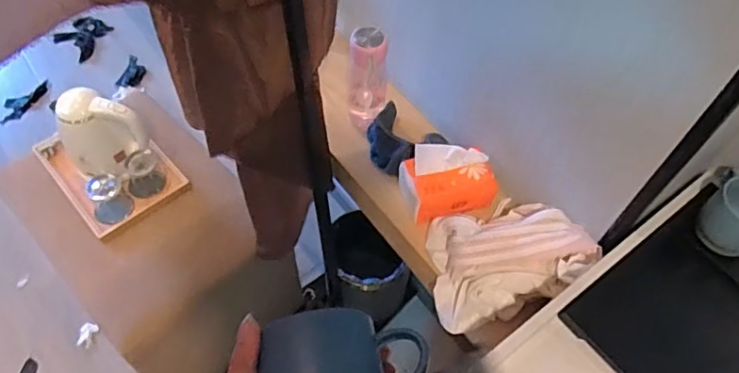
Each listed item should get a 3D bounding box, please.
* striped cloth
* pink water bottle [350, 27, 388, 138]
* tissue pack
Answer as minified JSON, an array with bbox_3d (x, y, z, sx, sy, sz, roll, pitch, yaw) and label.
[{"bbox_3d":[0.209,0.097,0.876,0.234,0.114,0.195,-13,58,-11],"label":"striped cloth"},{"bbox_3d":[-0.002,-0.177,1.007,0.065,0.228,0.065,2,56,-1],"label":"pink water bottle"},{"bbox_3d":[0.135,-0.011,0.942,0.148,0.082,0.104,-12,58,-11],"label":"tissue pack"}]

